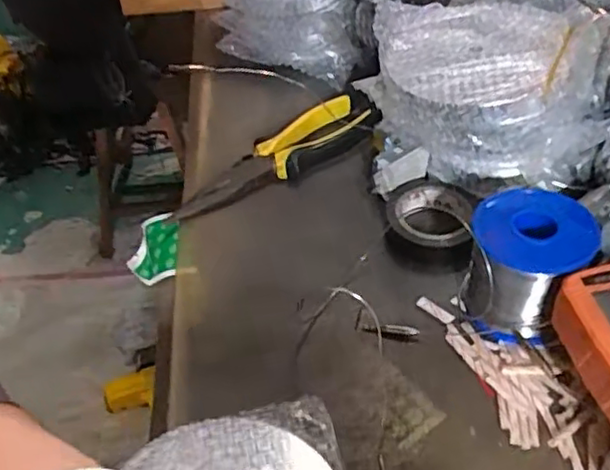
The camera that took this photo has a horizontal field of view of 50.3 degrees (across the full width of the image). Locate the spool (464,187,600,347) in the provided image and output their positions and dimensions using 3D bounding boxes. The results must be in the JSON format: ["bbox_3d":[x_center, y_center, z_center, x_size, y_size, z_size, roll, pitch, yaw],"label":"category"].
[{"bbox_3d":[0.127,0.018,0.373,0.061,0.065,0.066,9,46,13],"label":"spool"}]

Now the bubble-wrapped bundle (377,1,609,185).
[{"bbox_3d":[0.119,-0.094,0.431,0.134,0.102,0.102,-1,45,4],"label":"bubble-wrapped bundle"}]

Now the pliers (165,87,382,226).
[{"bbox_3d":[-0.014,-0.060,0.494,0.188,0.027,0.048,-31,50,-24],"label":"pliers"}]

